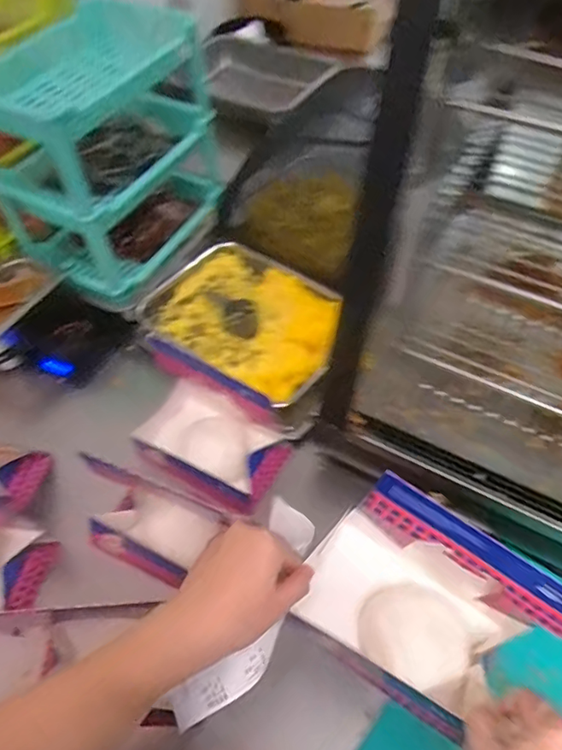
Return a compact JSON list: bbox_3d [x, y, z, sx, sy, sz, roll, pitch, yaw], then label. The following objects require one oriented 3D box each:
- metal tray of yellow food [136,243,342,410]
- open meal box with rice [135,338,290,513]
[{"bbox_3d":[-0.044,-0.085,0.850,0.298,0.048,0.234,30,60,23],"label":"metal tray of yellow food"},{"bbox_3d":[-0.097,0.073,0.694,0.187,0.130,0.123,26,58,21],"label":"open meal box with rice"}]

